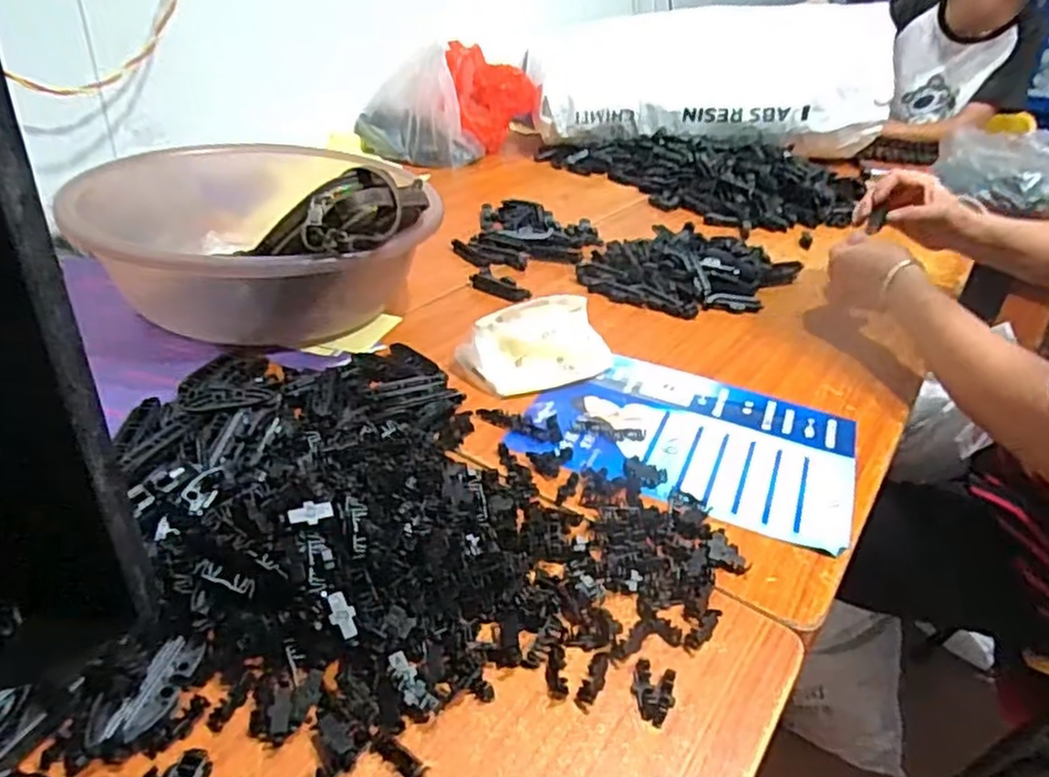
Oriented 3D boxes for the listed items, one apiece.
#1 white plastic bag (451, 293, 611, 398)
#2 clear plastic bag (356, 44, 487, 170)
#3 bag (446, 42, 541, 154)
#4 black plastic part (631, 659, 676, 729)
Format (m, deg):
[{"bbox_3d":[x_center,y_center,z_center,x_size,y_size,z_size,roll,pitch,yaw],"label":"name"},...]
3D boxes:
[{"bbox_3d":[0.013,-0.045,0.697,0.144,0.059,0.074,-11,37,-24],"label":"white plastic bag"},{"bbox_3d":[-0.187,-0.495,1.253,0.221,0.165,0.110,10,34,6],"label":"clear plastic bag"},{"bbox_3d":[-0.069,-0.557,1.373,0.155,0.154,0.168,-7,36,-19],"label":"bag"},{"bbox_3d":[0.075,0.177,0.415,0.025,0.006,0.036,16,35,14],"label":"black plastic part"}]

